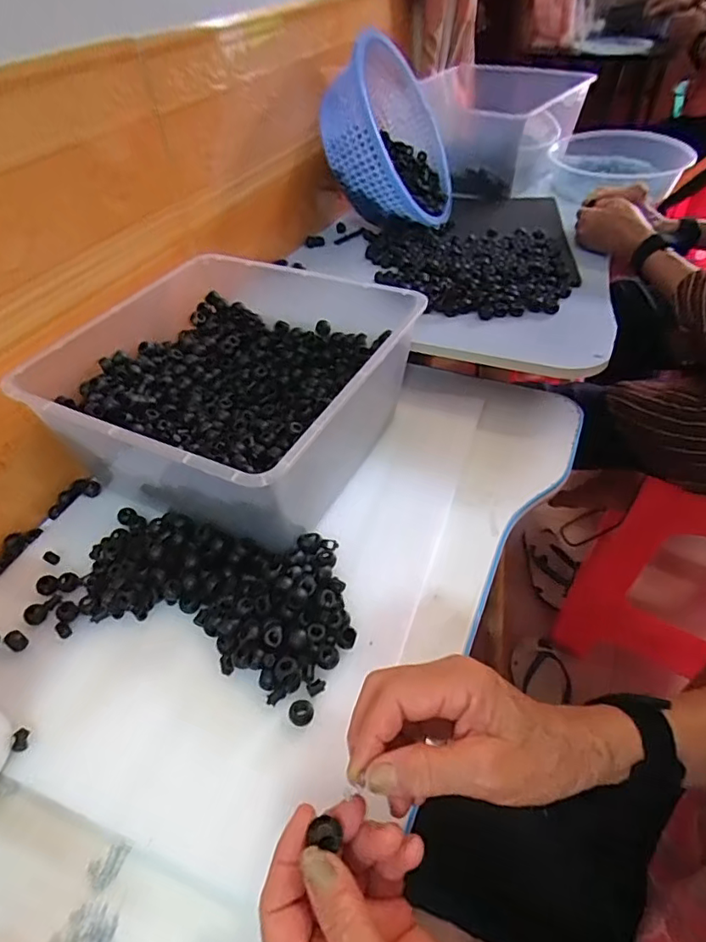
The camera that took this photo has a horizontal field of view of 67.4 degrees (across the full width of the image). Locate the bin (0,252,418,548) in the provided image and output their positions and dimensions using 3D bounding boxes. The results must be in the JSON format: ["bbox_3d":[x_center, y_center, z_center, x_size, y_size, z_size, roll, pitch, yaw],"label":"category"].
[{"bbox_3d":[-0.122,-0.092,0.560,0.319,0.142,0.324,18,49,21],"label":"bin"}]

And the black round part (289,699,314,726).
[{"bbox_3d":[-0.037,0.176,0.384,0.017,0.009,0.017,-2,45,2],"label":"black round part"}]

